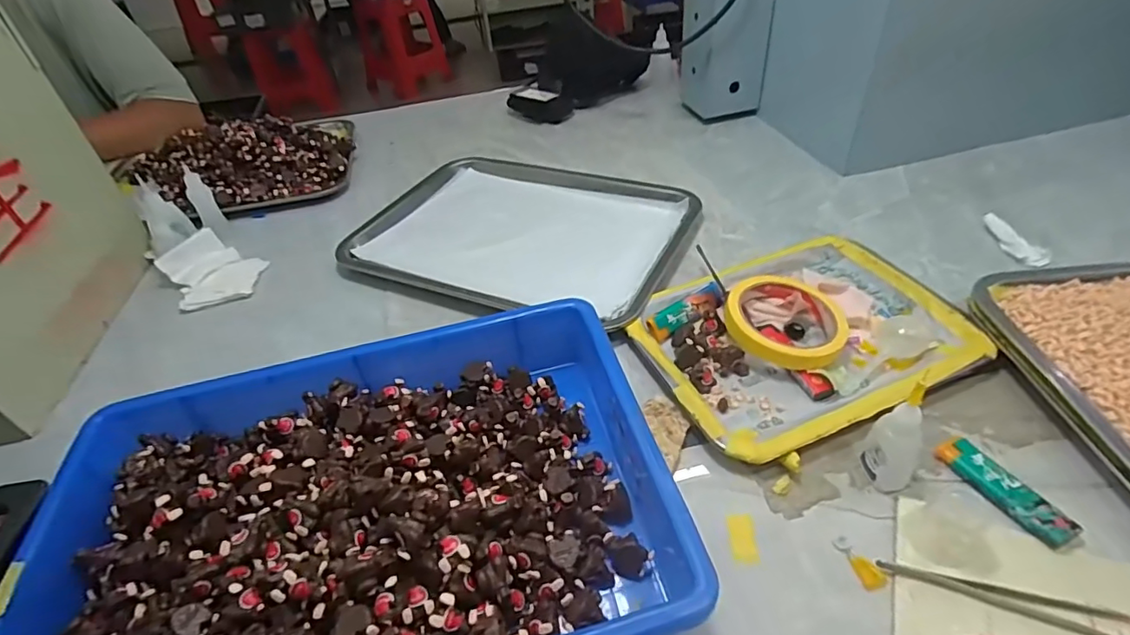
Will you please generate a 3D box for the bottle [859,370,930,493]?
[{"bbox_3d":[0.209,0.074,0.343,0.020,0.086,0.029,-23,44,-18],"label":"bottle"}]

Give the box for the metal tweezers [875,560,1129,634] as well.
[{"bbox_3d":[0.241,0.155,0.306,0.119,0.004,0.016,11,45,19],"label":"metal tweezers"}]

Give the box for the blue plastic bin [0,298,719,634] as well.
[{"bbox_3d":[-0.129,0.120,0.354,0.369,0.059,0.261,-13,42,-7],"label":"blue plastic bin"}]

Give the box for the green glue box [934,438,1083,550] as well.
[{"bbox_3d":[0.279,0.109,0.351,0.023,0.013,0.077,-20,44,-15],"label":"green glue box"}]

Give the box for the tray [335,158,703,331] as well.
[{"bbox_3d":[-0.046,-0.103,0.626,0.349,0.019,0.255,15,46,22],"label":"tray"}]

